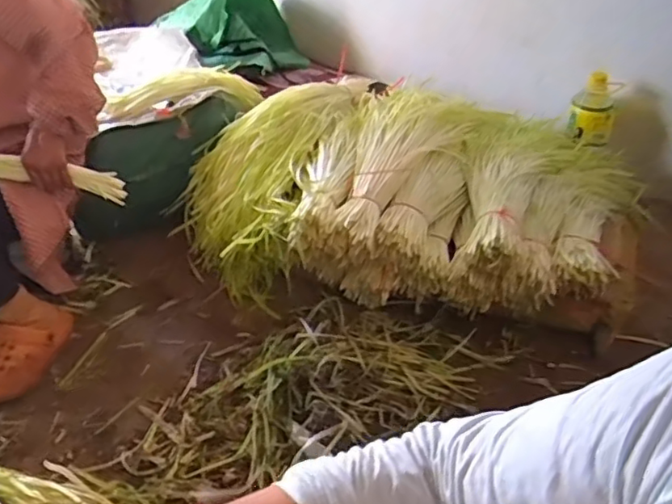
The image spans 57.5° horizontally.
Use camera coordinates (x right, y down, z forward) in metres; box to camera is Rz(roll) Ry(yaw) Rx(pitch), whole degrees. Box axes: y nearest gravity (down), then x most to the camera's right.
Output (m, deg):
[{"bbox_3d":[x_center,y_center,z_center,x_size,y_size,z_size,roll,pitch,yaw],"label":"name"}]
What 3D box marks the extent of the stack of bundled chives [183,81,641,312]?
[{"bbox_3d":[0.161,-0.138,1.294,0.909,0.252,0.597,8,37,14],"label":"stack of bundled chives"}]

